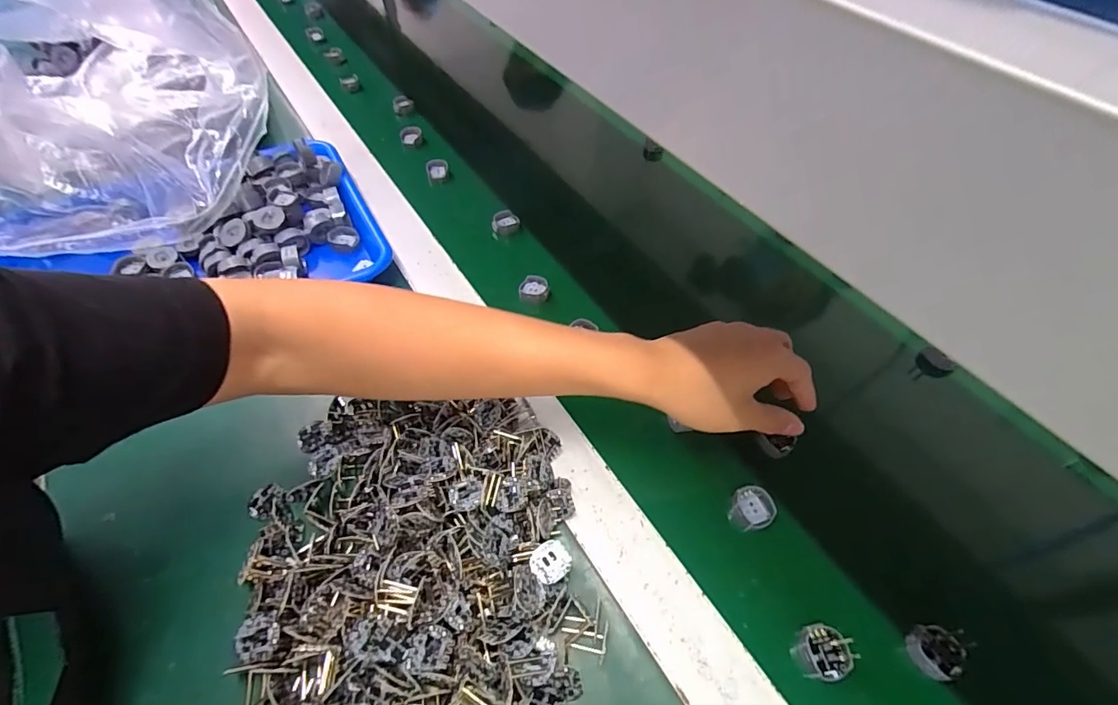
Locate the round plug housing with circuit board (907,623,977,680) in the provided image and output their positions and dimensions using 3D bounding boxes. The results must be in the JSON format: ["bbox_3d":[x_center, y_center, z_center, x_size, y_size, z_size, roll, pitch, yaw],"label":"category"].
[{"bbox_3d":[0.237,0.185,0.300,0.034,0.016,0.029,-10,54,-8],"label":"round plug housing with circuit board"}]

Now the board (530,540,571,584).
[{"bbox_3d":[-0.005,0.131,0.301,0.025,0.004,0.022,-32,71,-28],"label":"board"}]

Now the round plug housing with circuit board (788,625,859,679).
[{"bbox_3d":[0.162,0.184,0.297,0.032,0.020,0.028,-7,54,-6],"label":"round plug housing with circuit board"}]

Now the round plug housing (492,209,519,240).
[{"bbox_3d":[-0.060,-0.144,0.544,0.030,0.019,0.026,-7,54,-6],"label":"round plug housing"}]

